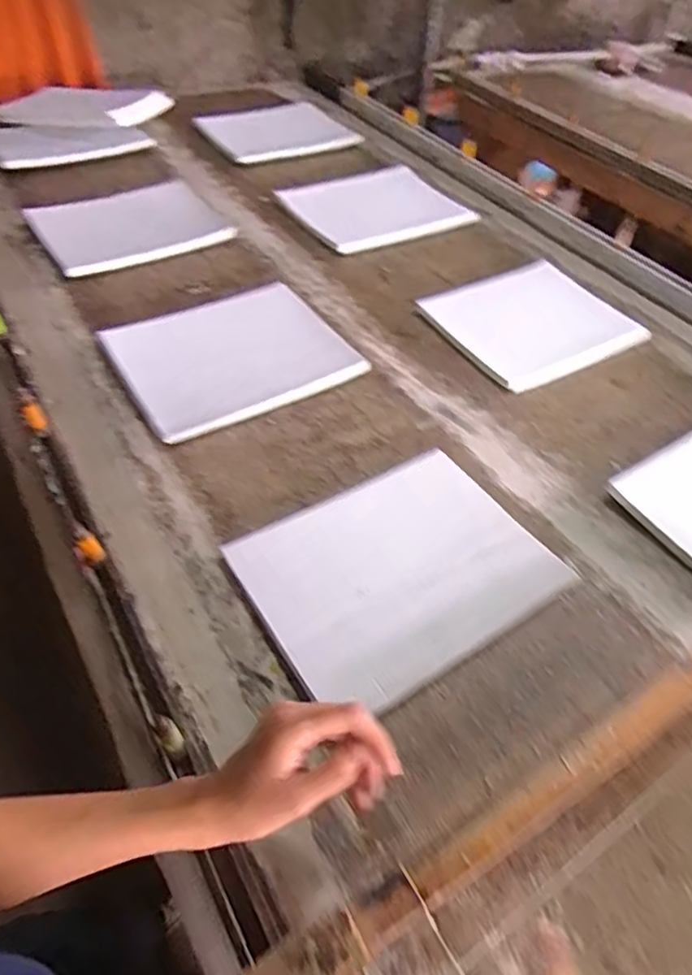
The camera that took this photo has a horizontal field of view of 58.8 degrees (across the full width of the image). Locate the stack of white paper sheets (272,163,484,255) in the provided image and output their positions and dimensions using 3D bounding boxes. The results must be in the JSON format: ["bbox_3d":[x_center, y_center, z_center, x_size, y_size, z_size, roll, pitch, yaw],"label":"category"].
[{"bbox_3d":[0.051,-0.487,1.070,0.280,0.028,0.217,-23,54,-23],"label":"stack of white paper sheets"}]

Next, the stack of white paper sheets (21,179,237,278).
[{"bbox_3d":[-0.342,-0.418,0.977,0.269,0.034,0.212,-23,54,-23],"label":"stack of white paper sheets"}]

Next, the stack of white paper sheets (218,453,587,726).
[{"bbox_3d":[0.046,0.076,0.584,0.257,0.011,0.209,-28,58,-22],"label":"stack of white paper sheets"}]

